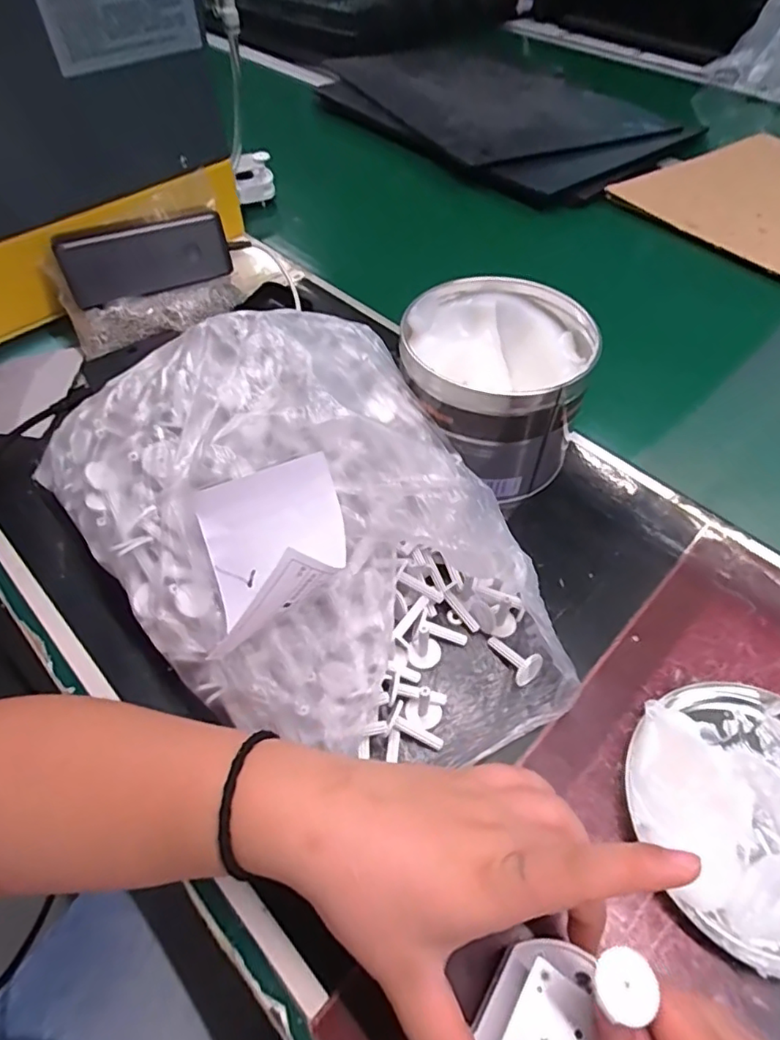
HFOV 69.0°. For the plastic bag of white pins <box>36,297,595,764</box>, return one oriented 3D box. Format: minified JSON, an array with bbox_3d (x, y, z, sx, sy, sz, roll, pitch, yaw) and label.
[{"bbox_3d":[-0.052,0.007,0.316,0.214,0.108,0.284,-25,57,-19],"label":"plastic bag of white pins"}]

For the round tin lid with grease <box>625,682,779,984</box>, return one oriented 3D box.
[{"bbox_3d":[0.186,0.140,0.276,0.122,0.026,0.126,1,53,-1],"label":"round tin lid with grease"}]

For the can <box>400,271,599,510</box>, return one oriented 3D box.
[{"bbox_3d":[0.069,-0.092,0.404,0.121,0.098,0.121,1,53,-1],"label":"can"}]

